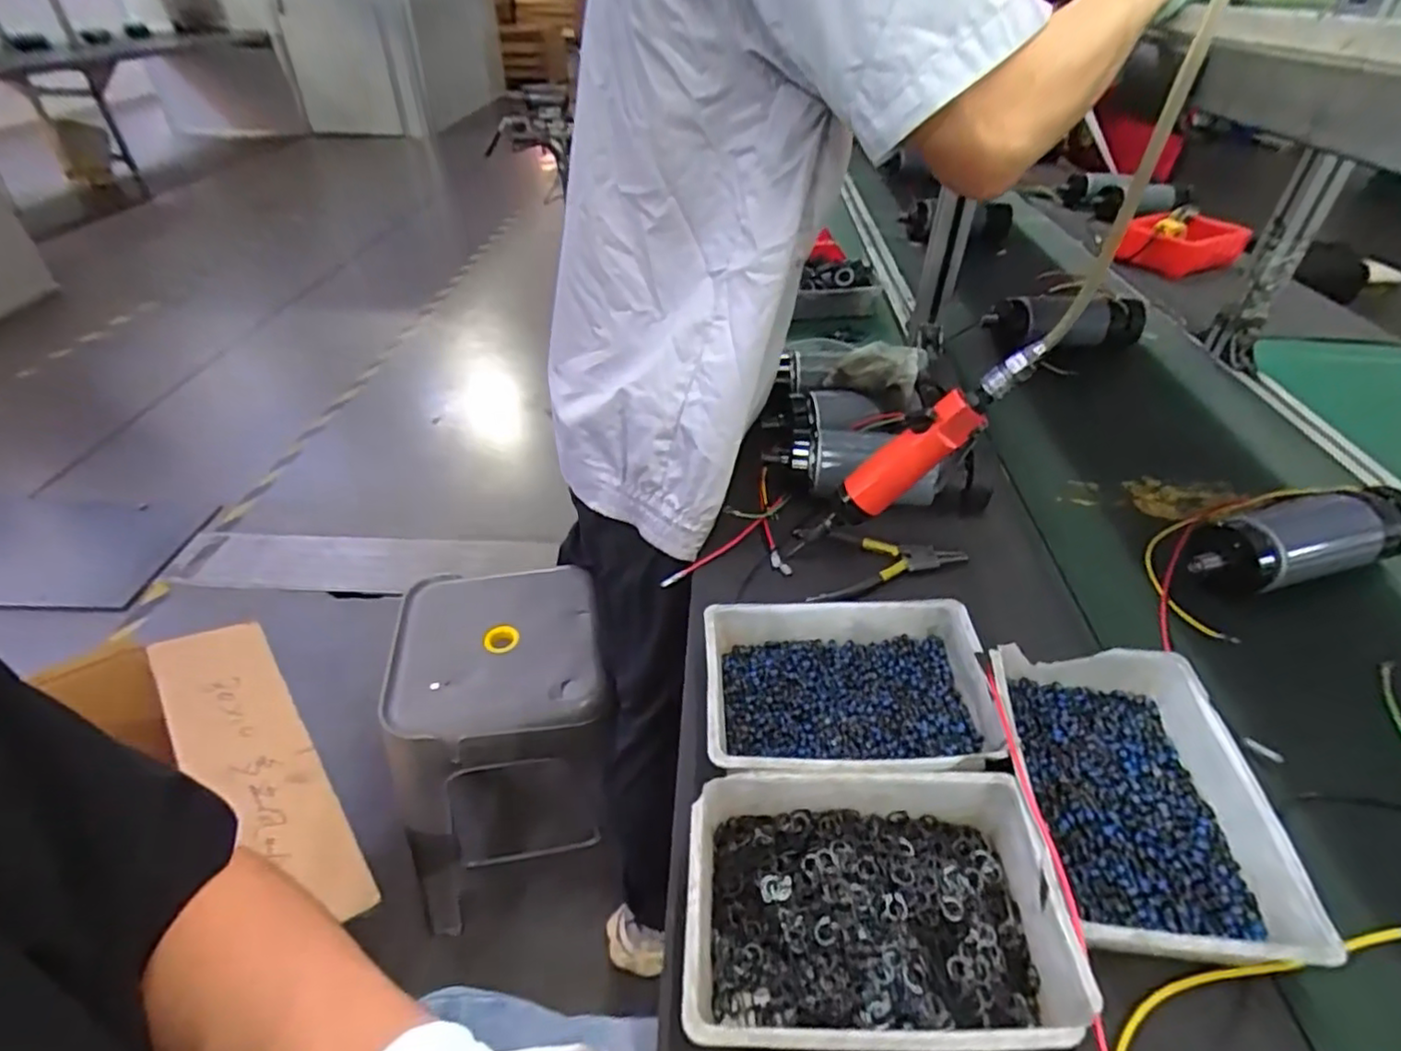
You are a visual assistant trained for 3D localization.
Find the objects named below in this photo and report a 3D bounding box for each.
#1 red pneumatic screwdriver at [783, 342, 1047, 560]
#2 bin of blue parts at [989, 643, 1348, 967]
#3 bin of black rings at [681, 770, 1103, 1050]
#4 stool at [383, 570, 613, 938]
[{"bbox_3d":[0.173,-0.055,0.592,0.049,0.284,0.035,34,39,-15],"label":"red pneumatic screwdriver"},{"bbox_3d":[0.282,0.174,0.445,0.147,0.046,0.207,5,40,6],"label":"bin of blue parts"},{"bbox_3d":[0.095,0.216,0.385,0.200,0.048,0.140,1,40,1],"label":"bin of black rings"},{"bbox_3d":[-0.277,0.343,1.050,0.281,0.464,0.311,-6,40,-7],"label":"stool"}]

